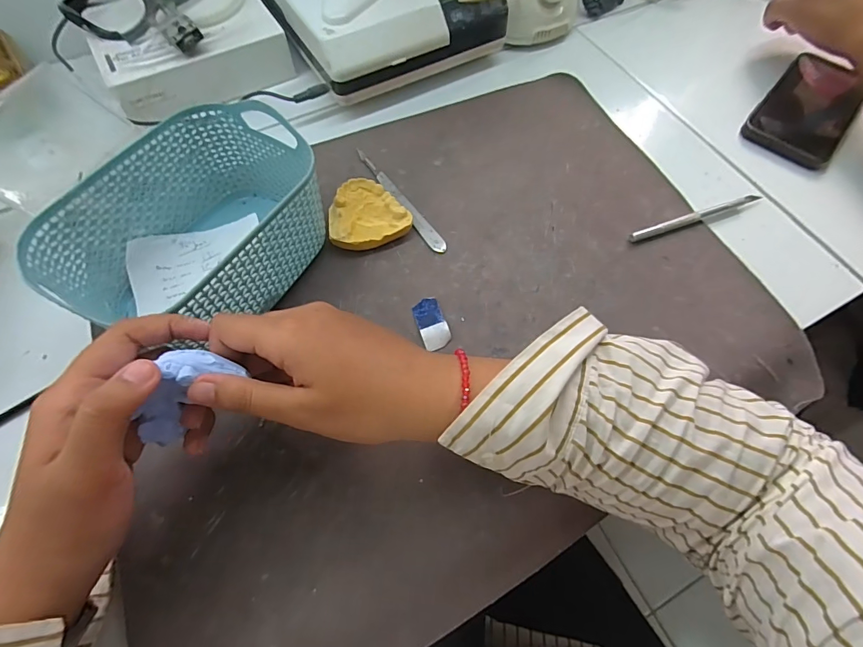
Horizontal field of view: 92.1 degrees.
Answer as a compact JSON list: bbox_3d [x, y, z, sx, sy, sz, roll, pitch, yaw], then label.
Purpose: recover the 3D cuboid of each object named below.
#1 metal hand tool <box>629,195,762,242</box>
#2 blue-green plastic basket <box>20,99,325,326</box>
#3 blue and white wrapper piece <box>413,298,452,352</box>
[{"bbox_3d":[0.229,-0.093,0.359,0.133,0.008,0.008,-19,67,-10],"label":"metal hand tool"},{"bbox_3d":[-0.156,-0.060,0.292,0.113,0.082,0.160,29,68,11],"label":"blue-green plastic basket"},{"bbox_3d":[0.000,-0.001,0.311,0.020,0.006,0.039,-18,67,-10],"label":"blue and white wrapper piece"}]

